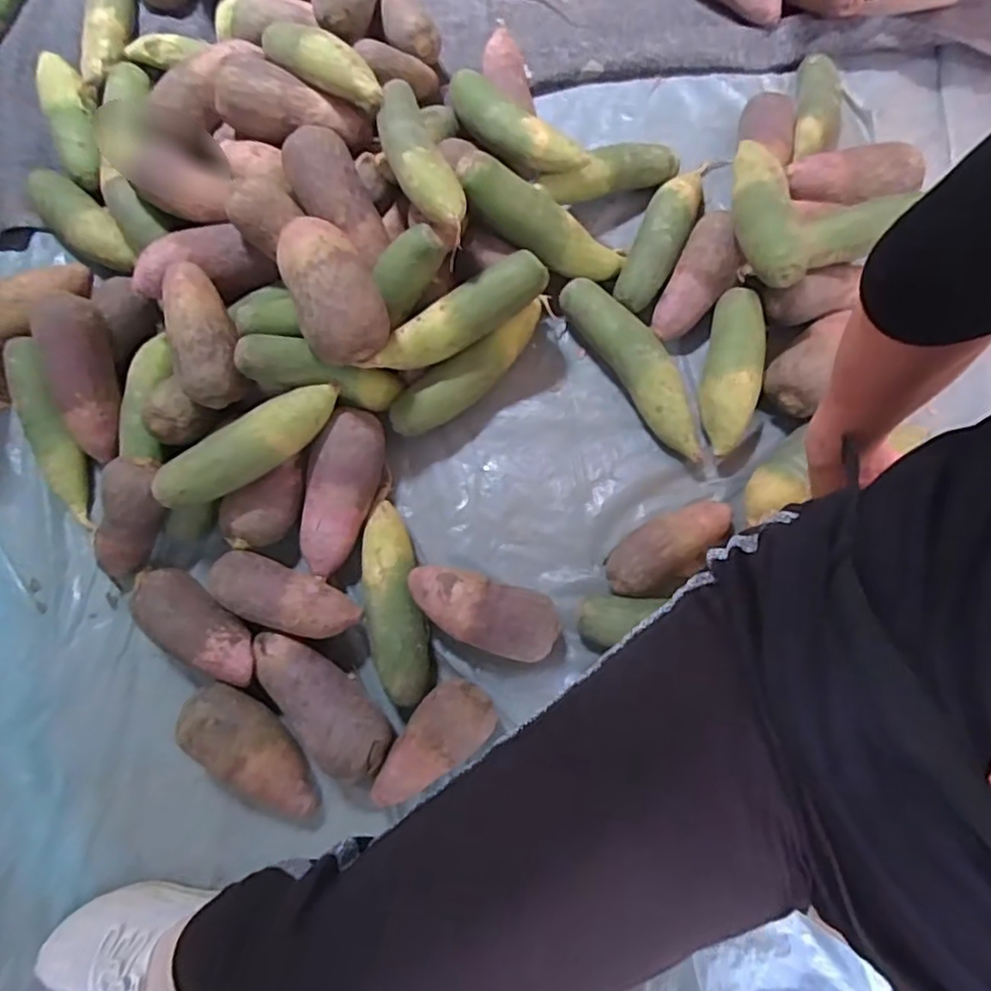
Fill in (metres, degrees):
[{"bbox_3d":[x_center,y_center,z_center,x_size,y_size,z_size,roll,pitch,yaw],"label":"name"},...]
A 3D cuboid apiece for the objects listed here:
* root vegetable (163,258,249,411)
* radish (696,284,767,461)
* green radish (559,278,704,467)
[{"bbox_3d":[-0.302,-0.167,0.644,0.067,0.054,0.151,-21,77,-4],"label":"root vegetable"},{"bbox_3d":[0.261,-0.143,0.706,0.058,0.050,0.193,12,77,4],"label":"radish"},{"bbox_3d":[0.158,-0.145,0.723,0.060,0.055,0.236,-34,78,-7],"label":"green radish"}]

